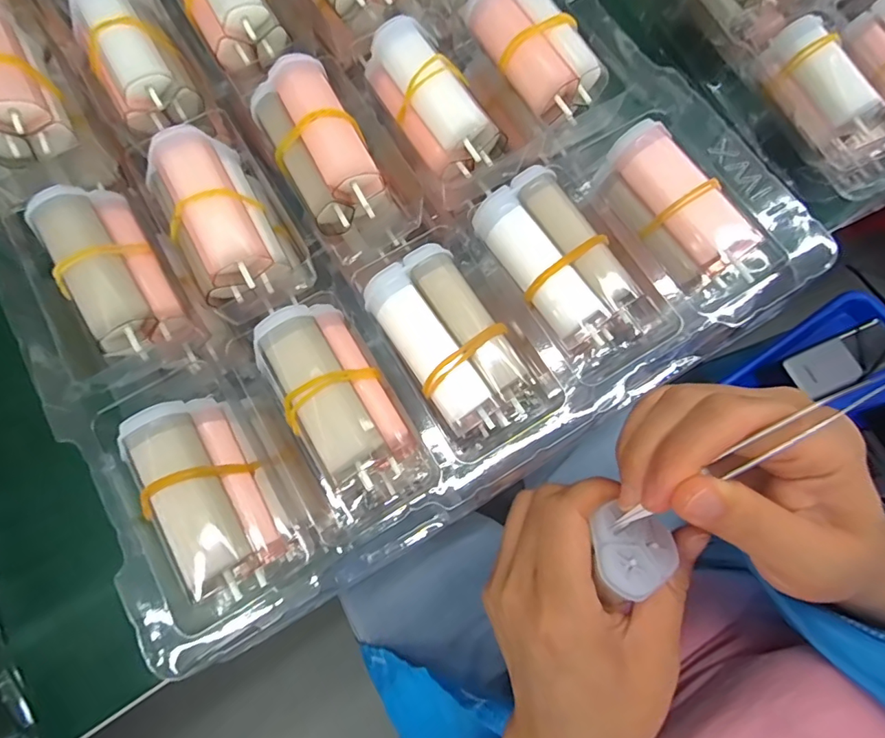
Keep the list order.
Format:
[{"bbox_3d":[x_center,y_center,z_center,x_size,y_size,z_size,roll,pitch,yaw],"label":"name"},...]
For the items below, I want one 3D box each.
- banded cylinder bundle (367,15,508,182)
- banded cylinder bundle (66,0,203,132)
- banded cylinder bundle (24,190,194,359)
[{"bbox_3d":[-0.004,-0.114,0.207,0.032,0.023,0.069,-28,76,-6],"label":"banded cylinder bundle"},{"bbox_3d":[-0.139,-0.142,0.221,0.034,0.027,0.067,-28,89,-6],"label":"banded cylinder bundle"},{"bbox_3d":[-0.128,-0.038,0.193,0.031,0.034,0.065,-33,76,-7],"label":"banded cylinder bundle"}]

